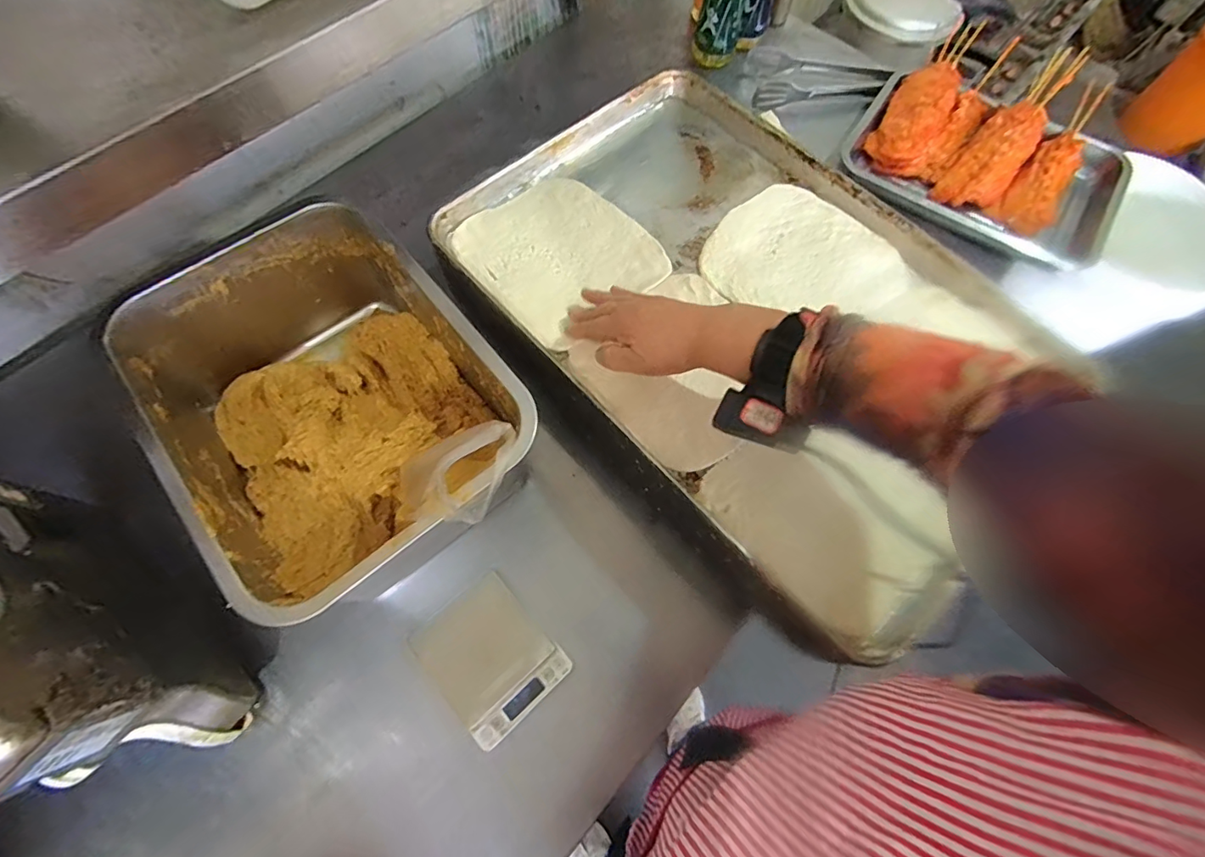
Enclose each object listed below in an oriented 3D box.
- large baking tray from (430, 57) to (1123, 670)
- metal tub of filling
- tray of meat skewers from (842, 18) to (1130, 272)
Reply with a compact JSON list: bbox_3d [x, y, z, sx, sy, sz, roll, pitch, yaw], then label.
[{"bbox_3d":[0.155,-0.130,0.540,0.425,0.036,0.610,-41,74,-16],"label":"large baking tray"},{"bbox_3d":[-0.246,-0.020,0.485,0.256,0.170,0.355,-38,74,-15],"label":"metal tub of filling"},{"bbox_3d":[0.545,-0.371,0.724,0.356,0.094,0.275,38,72,13],"label":"tray of meat skewers"}]

